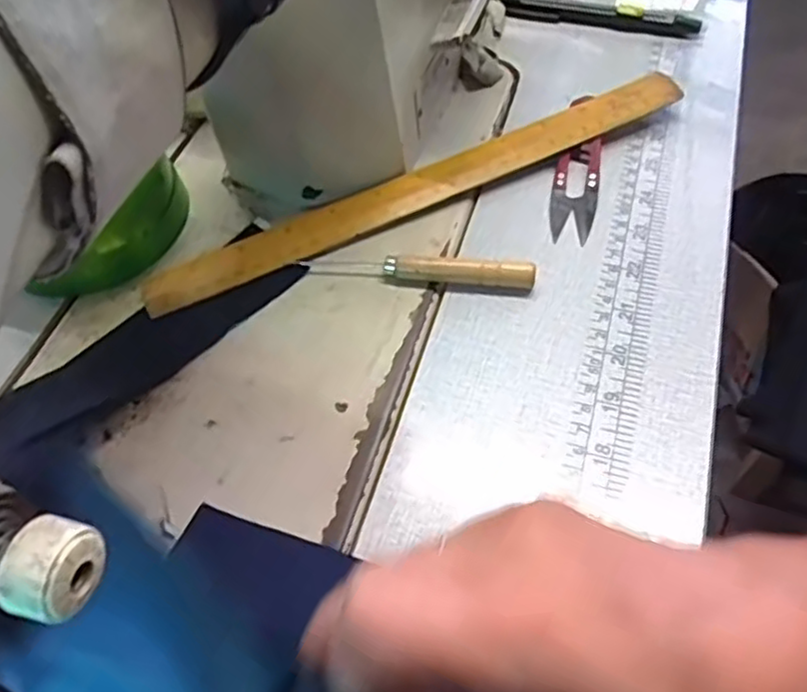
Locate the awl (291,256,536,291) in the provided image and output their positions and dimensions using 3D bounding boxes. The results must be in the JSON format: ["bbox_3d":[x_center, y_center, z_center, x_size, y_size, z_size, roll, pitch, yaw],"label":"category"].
[{"bbox_3d":[0.007,-0.038,0.337,0.110,0.011,0.010,5,55,8],"label":"awl"}]

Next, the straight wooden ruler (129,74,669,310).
[{"bbox_3d":[0.011,-0.083,0.366,0.300,0.006,0.025,-24,68,-9],"label":"straight wooden ruler"}]

